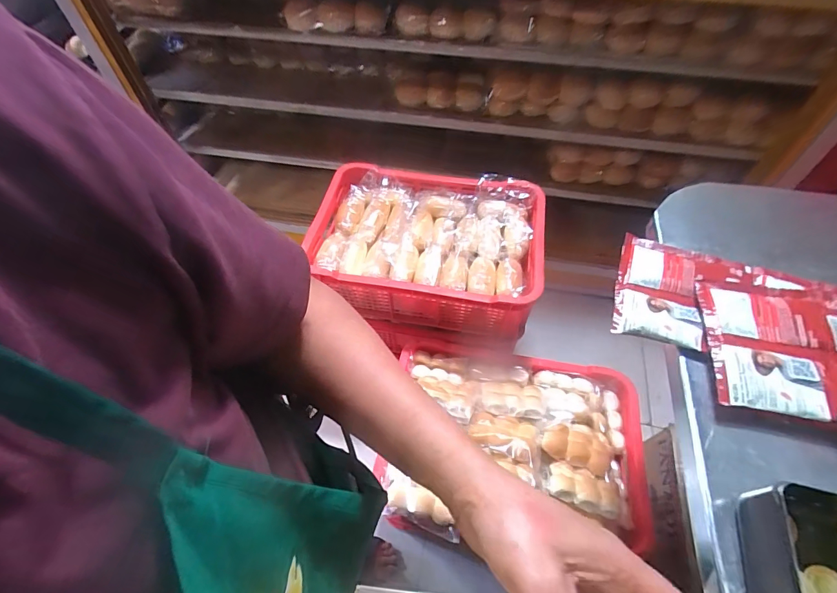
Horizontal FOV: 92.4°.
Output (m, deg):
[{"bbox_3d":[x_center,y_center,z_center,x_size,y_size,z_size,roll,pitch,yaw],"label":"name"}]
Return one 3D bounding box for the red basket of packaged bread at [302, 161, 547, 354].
[{"bbox_3d":[0.025,-0.109,0.985,0.518,0.190,0.357,12,56,10],"label":"red basket of packaged bread"}]

